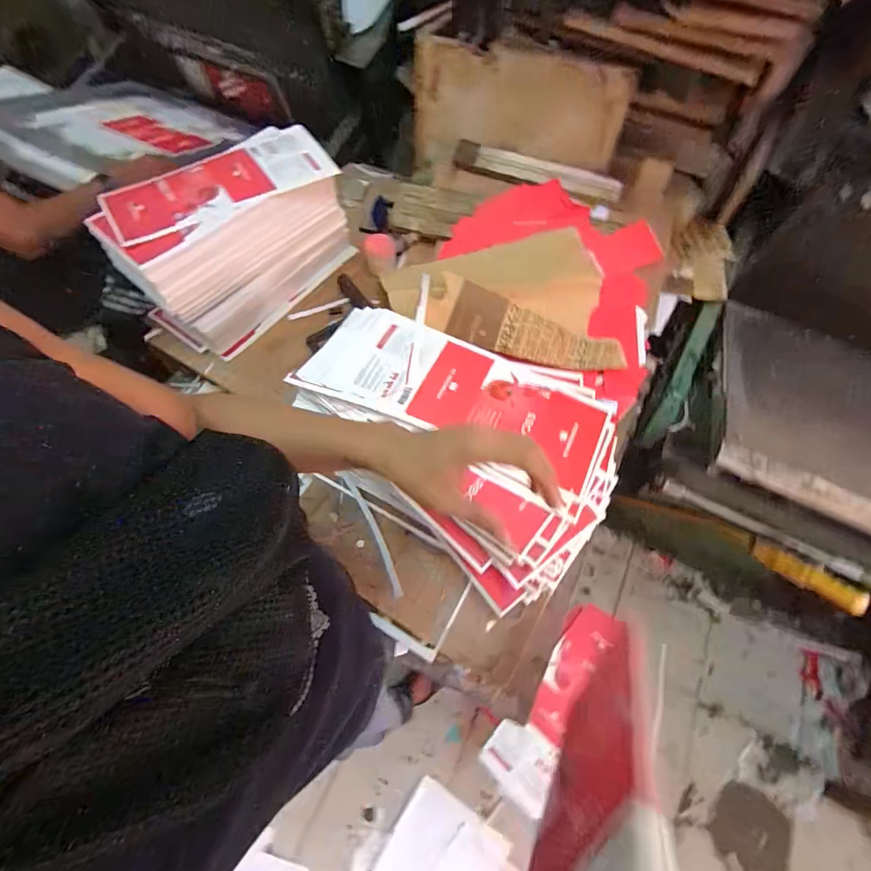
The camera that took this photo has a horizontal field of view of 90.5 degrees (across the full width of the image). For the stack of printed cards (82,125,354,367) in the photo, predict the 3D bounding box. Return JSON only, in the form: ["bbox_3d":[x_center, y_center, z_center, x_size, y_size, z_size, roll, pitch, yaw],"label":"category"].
[{"bbox_3d":[-0.402,-0.401,0.877,0.241,0.222,0.423,35,67,15],"label":"stack of printed cards"}]

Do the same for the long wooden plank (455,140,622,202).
[{"bbox_3d":[0.235,-0.609,0.993,0.377,0.038,0.064,14,64,5],"label":"long wooden plank"}]

